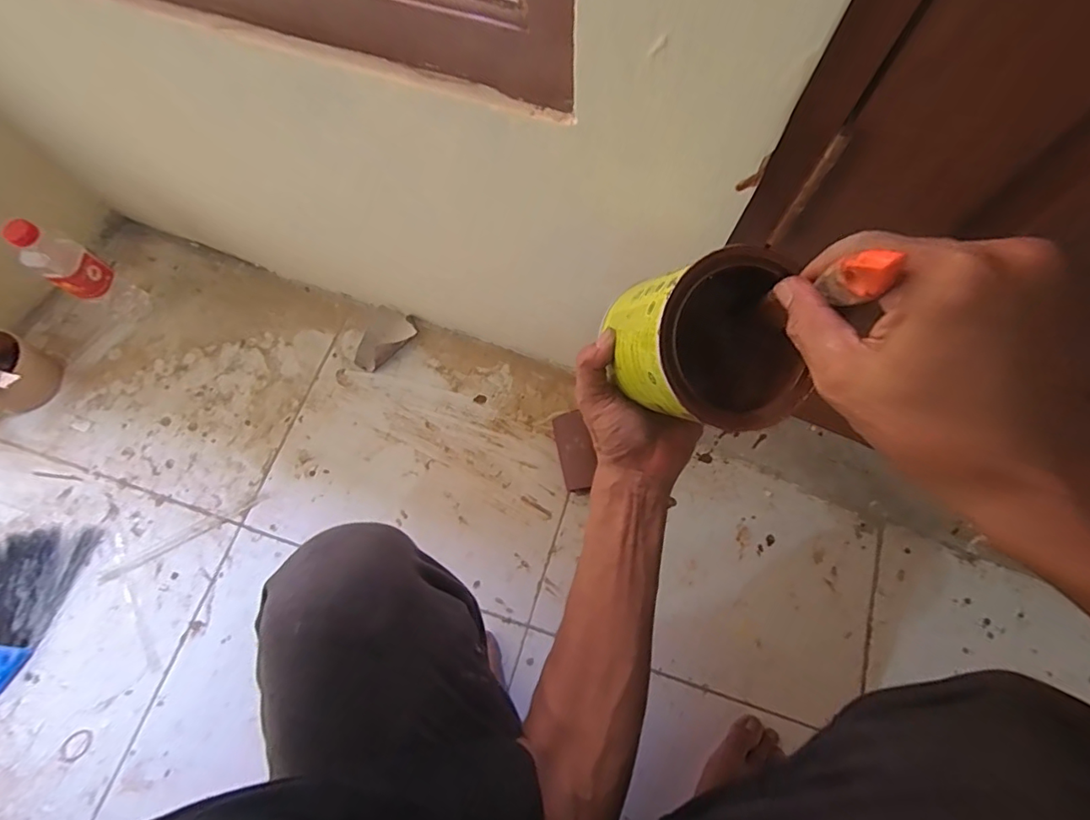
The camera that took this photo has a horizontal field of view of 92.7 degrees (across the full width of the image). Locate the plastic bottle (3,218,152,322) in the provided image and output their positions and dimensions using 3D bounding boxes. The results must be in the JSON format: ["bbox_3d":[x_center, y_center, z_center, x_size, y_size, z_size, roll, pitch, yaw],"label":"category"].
[{"bbox_3d":[-0.641,-0.188,0.724,0.054,0.190,0.064,33,74,10],"label":"plastic bottle"}]

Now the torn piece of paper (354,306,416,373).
[{"bbox_3d":[-0.236,-0.104,0.783,0.067,0.022,0.099,15,72,5],"label":"torn piece of paper"}]

